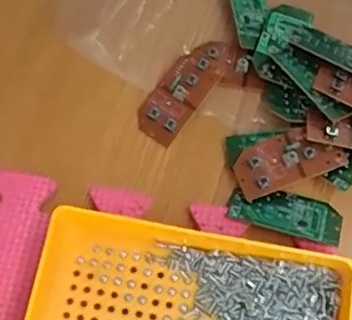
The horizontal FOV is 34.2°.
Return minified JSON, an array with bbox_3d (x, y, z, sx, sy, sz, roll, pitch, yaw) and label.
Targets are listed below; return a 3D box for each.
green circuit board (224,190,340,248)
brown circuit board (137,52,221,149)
[{"bbox_3d":[0.061,0.029,0.316,0.060,0.004,0.027,16,49,14],"label":"green circuit board"},{"bbox_3d":[0.000,-0.037,0.343,0.028,0.007,0.056,37,85,12],"label":"brown circuit board"}]

